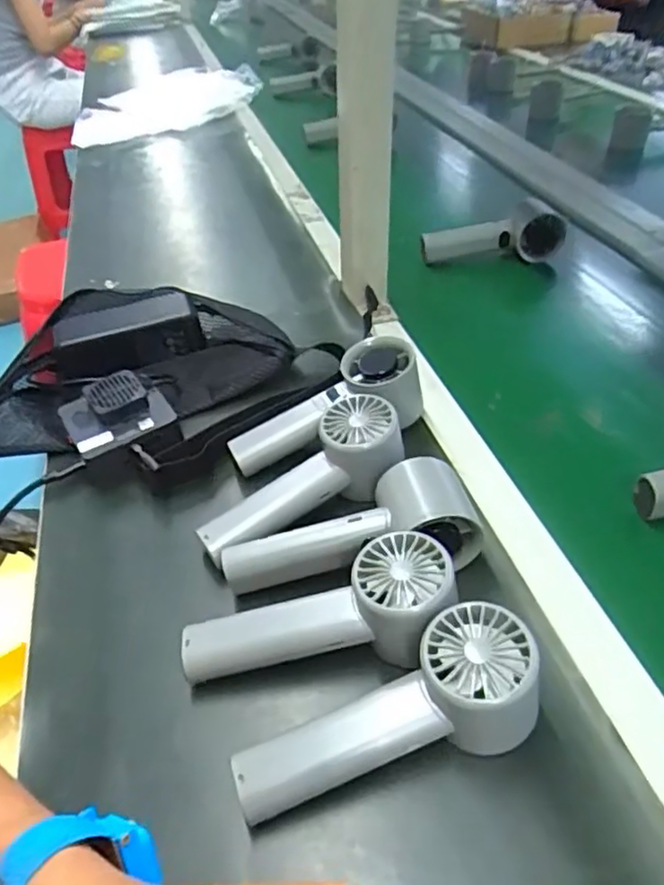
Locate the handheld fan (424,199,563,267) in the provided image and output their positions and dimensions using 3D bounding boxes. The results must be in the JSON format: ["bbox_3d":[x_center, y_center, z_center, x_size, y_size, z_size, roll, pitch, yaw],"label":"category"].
[{"bbox_3d":[0.182,-0.230,0.728,0.159,0.068,0.040,-11,40,-5],"label":"handheld fan"}]

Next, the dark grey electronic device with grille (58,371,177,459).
[{"bbox_3d":[-0.173,-0.024,0.507,0.077,0.027,0.064,-21,45,-20],"label":"dark grey electronic device with grille"}]

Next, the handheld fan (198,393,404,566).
[{"bbox_3d":[-0.017,0.032,0.446,0.157,0.051,0.058,-35,45,-7],"label":"handheld fan"}]

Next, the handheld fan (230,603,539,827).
[{"bbox_3d":[0.032,0.143,0.320,0.156,0.056,0.051,-27,42,0],"label":"handheld fan"}]

